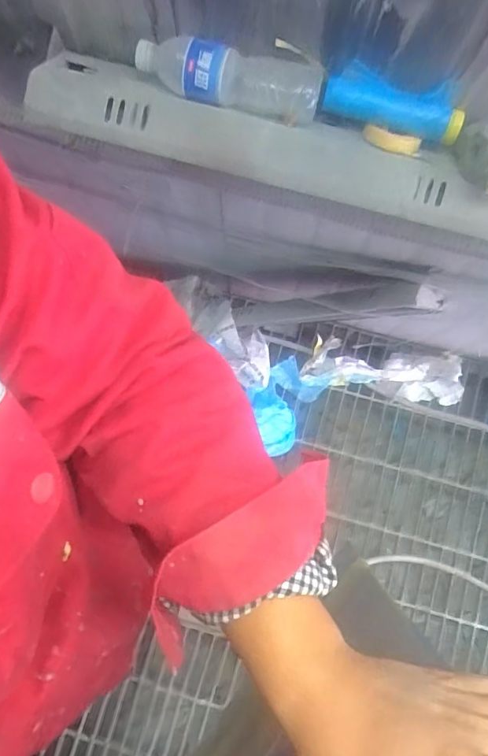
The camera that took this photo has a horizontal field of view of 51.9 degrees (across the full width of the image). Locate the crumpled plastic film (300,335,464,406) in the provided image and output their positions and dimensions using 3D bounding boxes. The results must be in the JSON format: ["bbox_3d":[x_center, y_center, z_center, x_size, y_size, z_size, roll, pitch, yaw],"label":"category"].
[{"bbox_3d":[0.412,-0.026,1.473,0.468,0.084,0.147,8,80,3],"label":"crumpled plastic film"}]

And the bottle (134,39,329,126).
[{"bbox_3d":[-0.021,-0.379,0.626,0.236,0.075,0.073,18,80,5],"label":"bottle"}]

